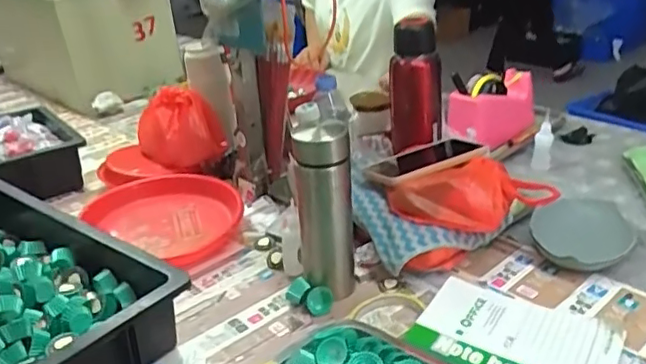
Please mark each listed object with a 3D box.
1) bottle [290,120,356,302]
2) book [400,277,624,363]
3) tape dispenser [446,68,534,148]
[{"bbox_3d":[0.002,0.036,0.709,0.065,0.217,0.057,-5,26,-2],"label":"bottle"},{"bbox_3d":[0.204,0.165,0.638,0.196,0.015,0.140,15,31,33],"label":"book"},{"bbox_3d":[0.309,-0.133,1.096,0.092,0.106,0.235,17,32,36],"label":"tape dispenser"}]

